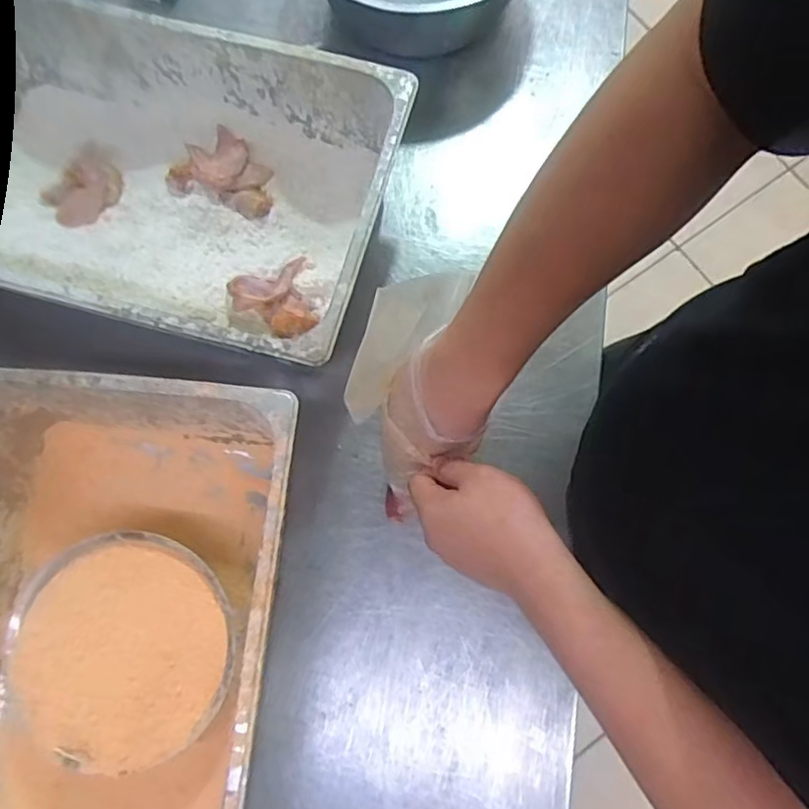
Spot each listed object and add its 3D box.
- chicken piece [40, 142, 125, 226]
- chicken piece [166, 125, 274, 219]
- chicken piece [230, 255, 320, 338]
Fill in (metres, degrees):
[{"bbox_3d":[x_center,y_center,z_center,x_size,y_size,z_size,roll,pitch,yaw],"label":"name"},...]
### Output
[{"bbox_3d":[-0.394,-0.262,0.737,0.094,0.021,0.094,-2,83,15],"label":"chicken piece"},{"bbox_3d":[-0.212,-0.277,0.697,0.120,0.042,0.084,15,77,5],"label":"chicken piece"},{"bbox_3d":[-0.143,-0.118,0.678,0.093,0.038,0.095,0,76,1],"label":"chicken piece"}]

